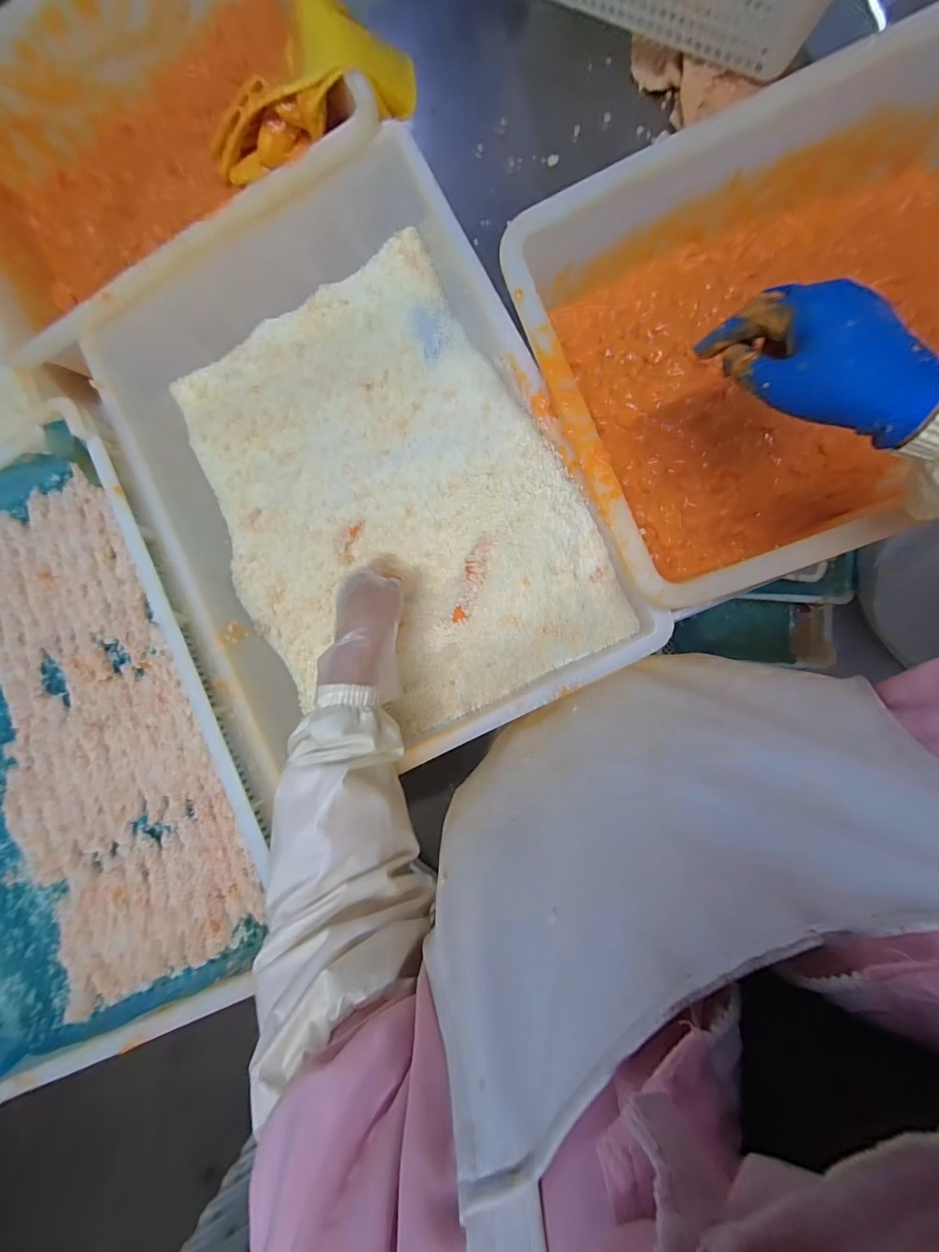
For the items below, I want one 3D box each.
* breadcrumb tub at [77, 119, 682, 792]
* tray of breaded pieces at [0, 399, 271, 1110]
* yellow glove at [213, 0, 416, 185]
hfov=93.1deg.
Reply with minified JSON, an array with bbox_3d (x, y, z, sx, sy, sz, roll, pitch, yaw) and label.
[{"bbox_3d":[-0.123,-0.163,0.505,0.403,0.129,0.601,-27,85,6],"label":"breadcrumb tub"},{"bbox_3d":[-0.447,0.127,0.470,0.412,0.055,0.595,-27,85,6],"label":"tray of breaded pieces"},{"bbox_3d":[-0.198,-0.613,0.504,0.267,0.074,0.121,-5,88,21],"label":"yellow glove"}]

